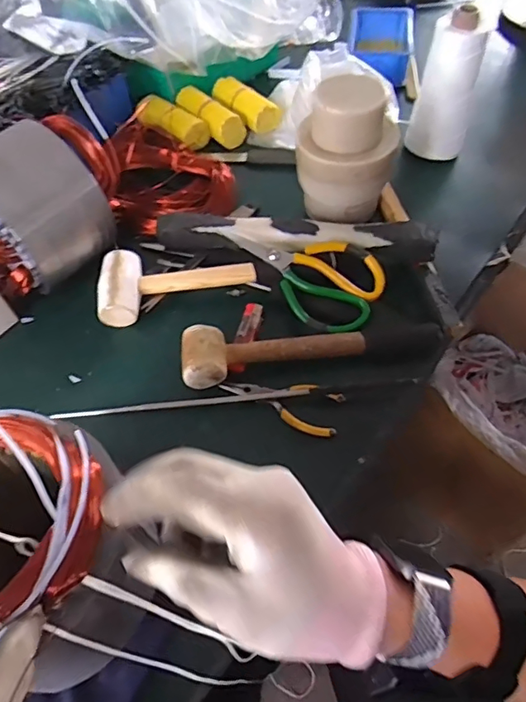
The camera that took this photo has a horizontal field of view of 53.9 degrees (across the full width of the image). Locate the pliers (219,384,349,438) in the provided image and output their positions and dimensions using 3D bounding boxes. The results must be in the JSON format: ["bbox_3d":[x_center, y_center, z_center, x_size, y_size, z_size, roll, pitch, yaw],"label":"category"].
[{"bbox_3d":[0.017,0.046,0.503,0.117,0.015,0.046,17,59,14],"label":"pliers"}]

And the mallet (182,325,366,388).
[{"bbox_3d":[0.011,0.001,0.518,0.179,0.039,0.058,-5,56,0],"label":"mallet"}]

